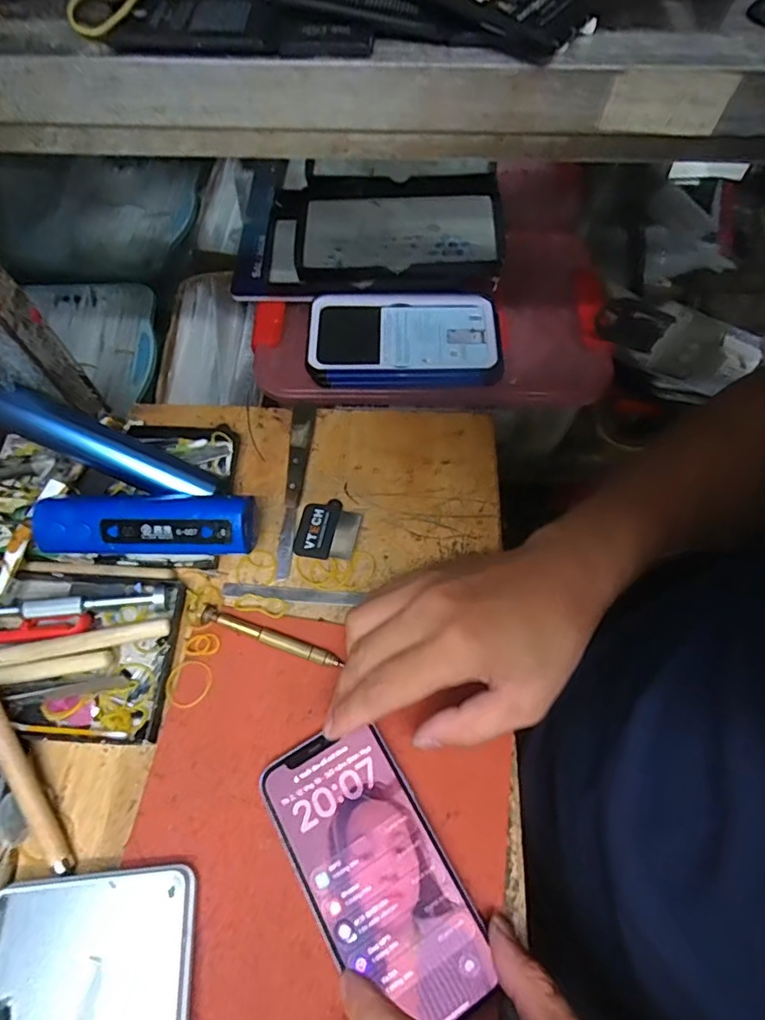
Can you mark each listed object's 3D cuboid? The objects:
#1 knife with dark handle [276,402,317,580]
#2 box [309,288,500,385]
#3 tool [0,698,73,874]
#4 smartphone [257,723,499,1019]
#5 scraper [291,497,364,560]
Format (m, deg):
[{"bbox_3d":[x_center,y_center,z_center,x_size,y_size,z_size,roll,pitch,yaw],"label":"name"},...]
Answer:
[{"bbox_3d":[-0.062,-0.021,0.386,0.015,0.014,0.139,3,65,1],"label":"knife with dark handle"},{"bbox_3d":[0.018,-0.150,0.477,0.164,0.028,0.091,0,65,0],"label":"box"},{"bbox_3d":[-0.196,0.148,0.296,0.010,0.011,0.103,-29,84,-15],"label":"tool"},{"bbox_3d":[-0.004,0.187,0.283,0.073,0.006,0.141,-29,68,-16],"label":"smartphone"},{"bbox_3d":[-0.038,0.013,0.377,0.041,0.004,0.044,12,66,5],"label":"scraper"}]

